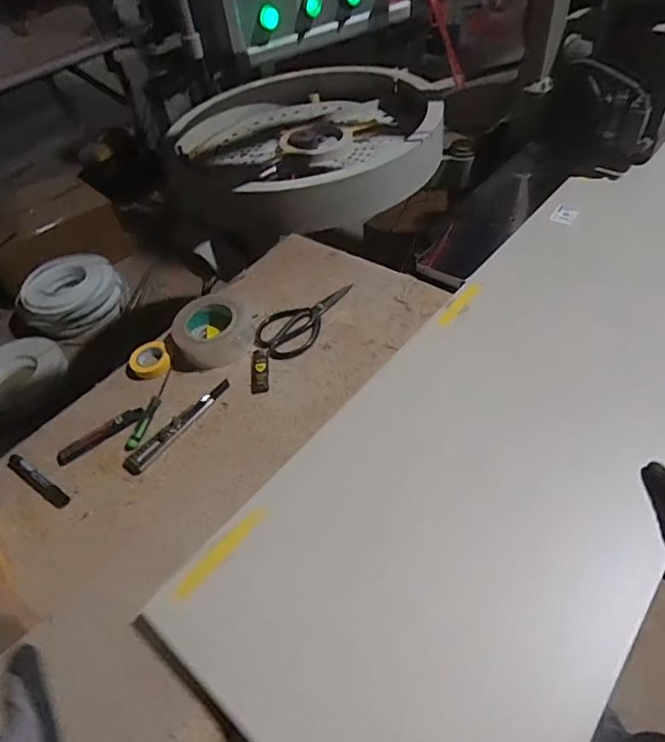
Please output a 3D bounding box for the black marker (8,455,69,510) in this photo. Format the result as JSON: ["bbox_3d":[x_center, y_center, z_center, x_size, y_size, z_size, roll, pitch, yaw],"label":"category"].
[{"bbox_3d":[-0.405,0.149,0.697,0.136,0.015,0.020,25,55,26],"label":"black marker"}]

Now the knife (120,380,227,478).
[{"bbox_3d":[-0.220,0.074,0.733,0.032,0.010,0.185,28,57,28],"label":"knife"}]

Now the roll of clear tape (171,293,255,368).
[{"bbox_3d":[-0.194,-0.068,0.828,0.124,0.058,0.124,-3,48,4],"label":"roll of clear tape"}]

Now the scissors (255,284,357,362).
[{"bbox_3d":[-0.048,-0.090,0.855,0.093,0.019,0.192,26,56,27],"label":"scissors"}]

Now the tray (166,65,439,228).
[{"bbox_3d":[-0.073,-0.552,1.246,0.623,0.178,0.602,-1,48,6],"label":"tray"}]

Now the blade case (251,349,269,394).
[{"bbox_3d":[-0.112,0.000,0.785,0.026,0.007,0.084,-8,48,0],"label":"blade case"}]

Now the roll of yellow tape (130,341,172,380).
[{"bbox_3d":[-0.294,-0.020,0.821,0.060,0.022,0.074,-26,50,-16],"label":"roll of yellow tape"}]

